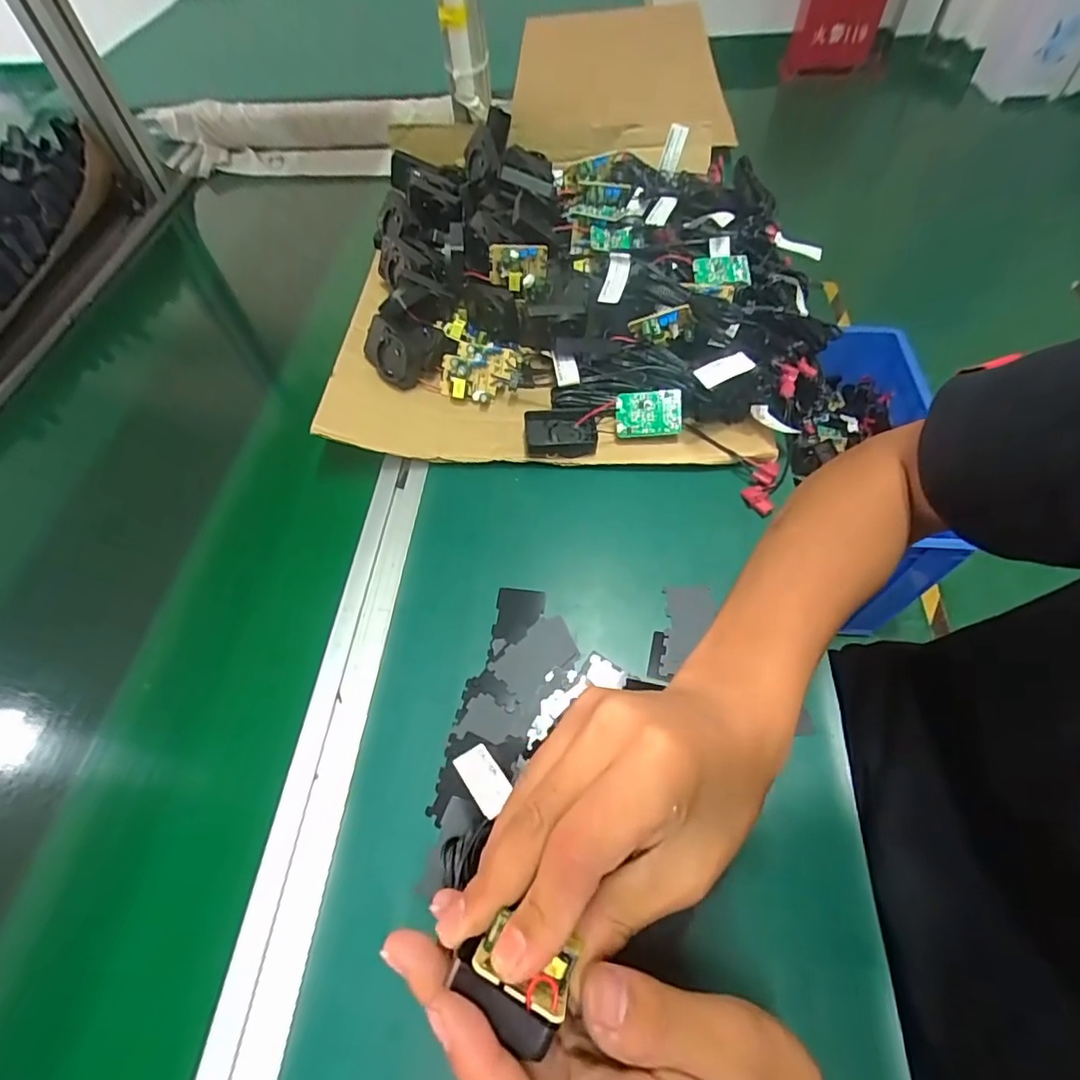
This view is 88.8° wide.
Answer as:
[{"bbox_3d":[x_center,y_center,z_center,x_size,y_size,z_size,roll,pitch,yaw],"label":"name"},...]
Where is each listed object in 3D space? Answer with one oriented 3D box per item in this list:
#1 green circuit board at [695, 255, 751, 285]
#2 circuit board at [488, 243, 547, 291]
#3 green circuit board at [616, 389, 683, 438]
[{"bbox_3d":[0.166,-0.246,0.502,0.053,0.024,0.010,-5,42,-6],"label":"green circuit board"},{"bbox_3d":[-0.021,-0.250,0.501,0.051,0.035,0.019,6,57,7],"label":"circuit board"},{"bbox_3d":[0.089,-0.104,0.453,0.053,0.036,0.005,-2,14,11],"label":"green circuit board"}]

